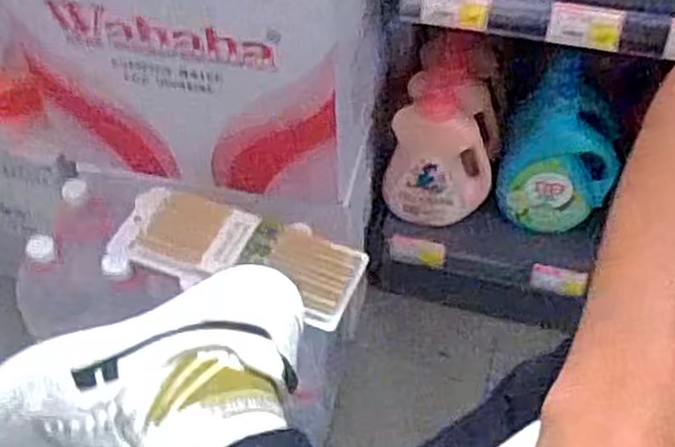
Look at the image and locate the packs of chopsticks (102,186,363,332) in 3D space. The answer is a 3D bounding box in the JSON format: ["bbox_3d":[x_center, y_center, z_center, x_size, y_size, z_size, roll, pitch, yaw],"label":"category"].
[{"bbox_3d":[-0.113,0.028,0.859,0.277,0.028,0.104,17,53,16],"label":"packs of chopsticks"}]

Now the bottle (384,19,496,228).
[{"bbox_3d":[0.145,-0.119,1.039,0.139,0.260,0.078,11,13,11],"label":"bottle"}]

